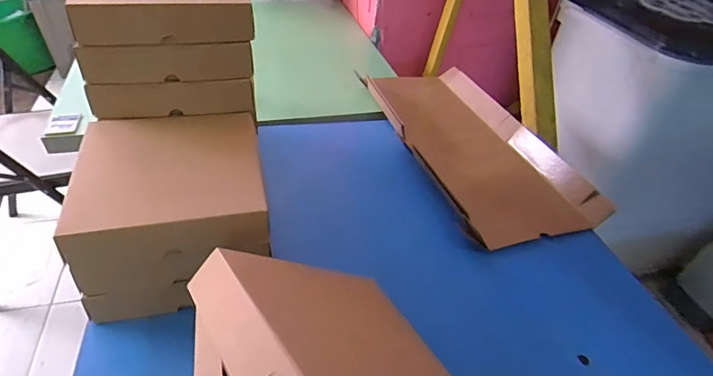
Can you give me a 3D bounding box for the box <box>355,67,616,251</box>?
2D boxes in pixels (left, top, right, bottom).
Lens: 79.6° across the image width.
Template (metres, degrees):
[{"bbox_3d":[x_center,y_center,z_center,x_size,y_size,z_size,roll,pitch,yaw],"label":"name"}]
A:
[{"bbox_3d":[0.222,-0.104,0.892,0.275,0.086,0.544,-10,43,-19],"label":"box"}]

